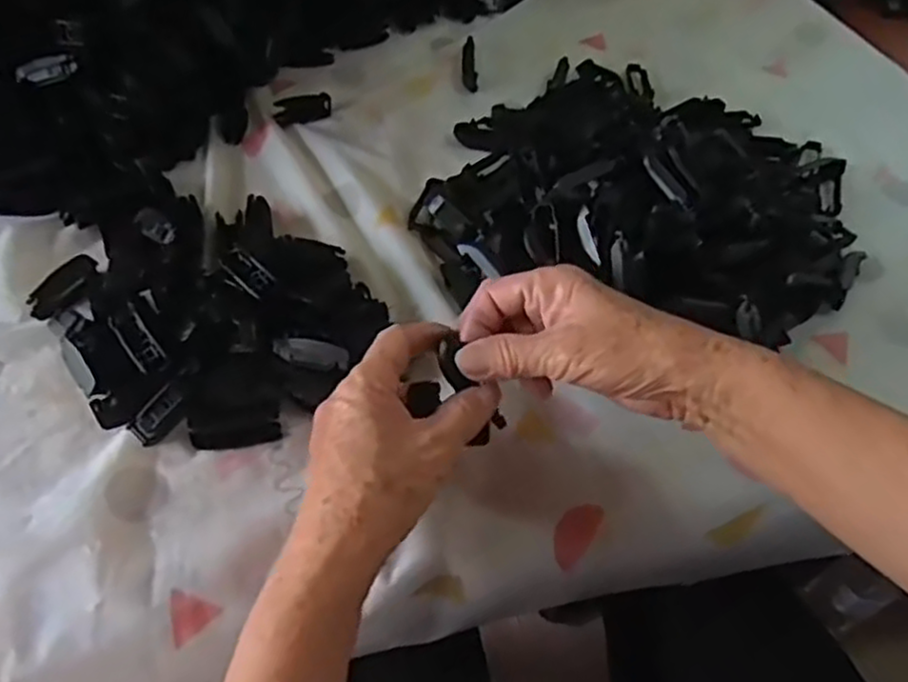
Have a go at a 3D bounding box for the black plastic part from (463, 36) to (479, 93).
[{"bbox_3d":[0.014,-0.250,0.663,0.013,0.010,0.054,-2,79,-7],"label":"black plastic part"}]

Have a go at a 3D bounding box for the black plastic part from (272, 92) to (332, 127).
[{"bbox_3d":[-0.125,-0.194,0.608,0.051,0.015,0.020,-20,56,-19],"label":"black plastic part"}]

